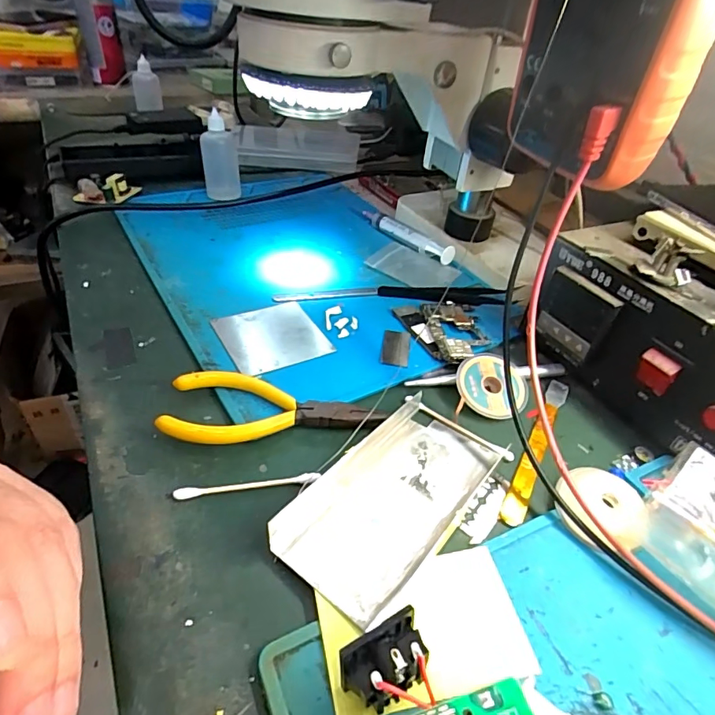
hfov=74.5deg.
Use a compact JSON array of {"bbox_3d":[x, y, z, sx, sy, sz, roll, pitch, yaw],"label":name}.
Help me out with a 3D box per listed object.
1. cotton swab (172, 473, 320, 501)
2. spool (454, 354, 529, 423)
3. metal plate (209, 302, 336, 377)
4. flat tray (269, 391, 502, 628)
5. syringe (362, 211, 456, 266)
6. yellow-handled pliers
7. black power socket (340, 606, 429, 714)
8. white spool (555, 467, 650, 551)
[{"bbox_3d":[-0.054,0.065,0.236,0.070,0.005,0.005,-5,41,-11],"label":"cotton swab"},{"bbox_3d":[0.085,0.018,0.298,0.044,0.009,0.044,11,58,-2],"label":"spool"},{"bbox_3d":[-0.060,-0.014,0.329,0.065,0.004,0.065,-22,51,-26],"label":"metal plate"},{"bbox_3d":[0.020,0.064,0.233,0.058,0.018,0.121,30,46,26],"label":"flat tray"},{"bbox_3d":[0.043,-0.120,0.456,0.016,0.017,0.119,-25,49,-31],"label":"syringe"},{"bbox_3d":[-0.047,0.029,0.270,0.118,0.014,0.048,0,40,-6],"label":"yellow-handled pliers"},{"bbox_3d":[0.011,0.111,0.168,0.029,0.024,0.021,-18,45,-25],"label":"black power socket"},{"bbox_3d":[0.121,0.075,0.236,0.041,0.013,0.037,13,41,10],"label":"white spool"}]

